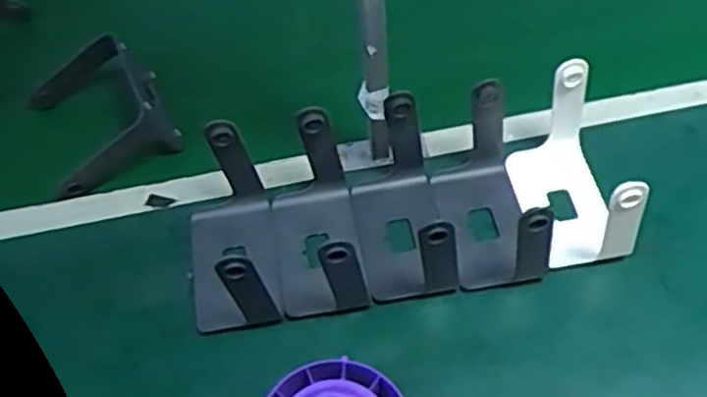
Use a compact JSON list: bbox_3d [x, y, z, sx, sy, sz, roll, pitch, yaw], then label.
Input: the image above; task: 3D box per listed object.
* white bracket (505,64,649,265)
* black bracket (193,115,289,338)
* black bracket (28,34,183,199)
[{"bbox_3d":[0.210,-0.032,0.727,0.088,0.124,0.169,-6,53,1],"label":"white bracket"},{"bbox_3d":[-0.125,0.028,0.711,0.086,0.119,0.155,-10,53,-3],"label":"black bracket"},{"bbox_3d":[-0.289,-0.100,0.849,0.138,0.066,0.154,-24,55,-13],"label":"black bracket"}]

